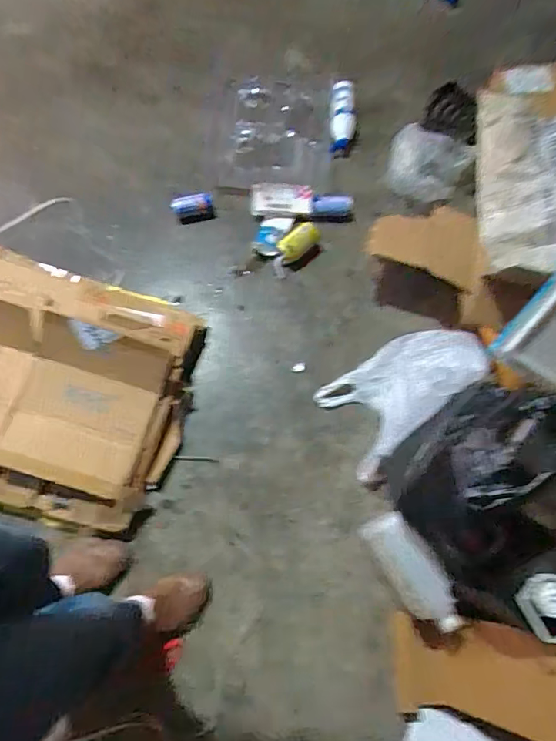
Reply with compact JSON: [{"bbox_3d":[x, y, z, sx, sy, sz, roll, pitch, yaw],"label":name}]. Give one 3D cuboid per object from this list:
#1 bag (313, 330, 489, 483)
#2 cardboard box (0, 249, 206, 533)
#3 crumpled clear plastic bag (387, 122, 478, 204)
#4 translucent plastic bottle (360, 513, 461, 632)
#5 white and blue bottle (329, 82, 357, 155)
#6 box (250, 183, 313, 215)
[{"bbox_3d":[0.291,0.034,1.030,0.364,0.238,0.236,-32,76,-11],"label":"bag"},{"bbox_3d":[-0.547,0.008,1.054,0.672,0.144,0.570,18,73,4],"label":"cardboard box"},{"bbox_3d":[0.386,-0.541,1.219,0.203,0.105,0.135,26,73,6],"label":"crumpled clear plastic bag"},{"bbox_3d":[0.263,0.396,0.904,0.088,0.099,0.233,-29,76,-10],"label":"translucent plastic bottle"},{"bbox_3d":[0.185,-0.712,1.309,0.084,0.069,0.200,11,72,2],"label":"white and blue bottle"},{"bbox_3d":[0.009,-0.463,1.263,0.176,0.034,0.087,9,72,15],"label":"box"}]

